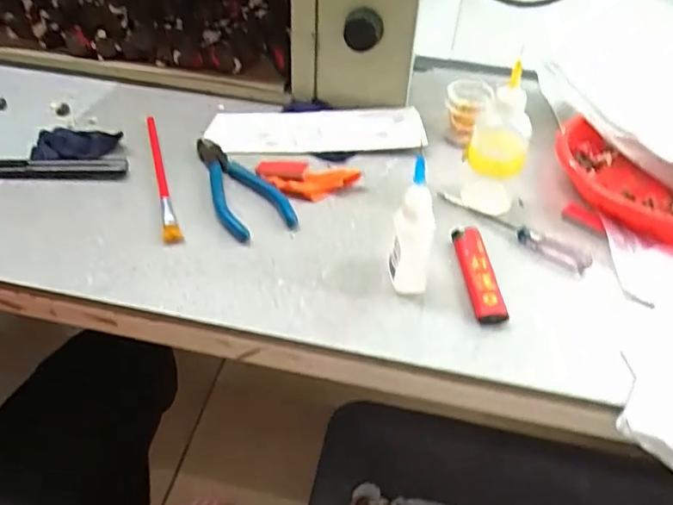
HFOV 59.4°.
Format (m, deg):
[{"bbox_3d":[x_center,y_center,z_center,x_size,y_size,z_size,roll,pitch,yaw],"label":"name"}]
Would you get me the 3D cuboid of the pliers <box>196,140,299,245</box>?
[{"bbox_3d":[-0.071,-0.051,0.430,0.046,0.008,0.120,-15,45,-19],"label":"pliers"}]

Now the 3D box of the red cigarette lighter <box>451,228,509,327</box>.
[{"bbox_3d":[0.088,0.011,0.367,0.019,0.012,0.076,0,42,-3],"label":"red cigarette lighter"}]

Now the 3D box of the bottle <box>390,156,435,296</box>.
[{"bbox_3d":[0.045,-0.013,0.339,0.022,0.082,0.018,5,42,3],"label":"bottle"}]

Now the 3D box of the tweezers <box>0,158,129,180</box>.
[{"bbox_3d":[-0.227,-0.063,0.438,0.141,0.011,0.020,-1,42,-4],"label":"tweezers"}]

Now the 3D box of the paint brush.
[{"bbox_3d":[-0.130,-0.059,0.439,0.011,0.006,0.159,-10,43,-14],"label":"paint brush"}]

